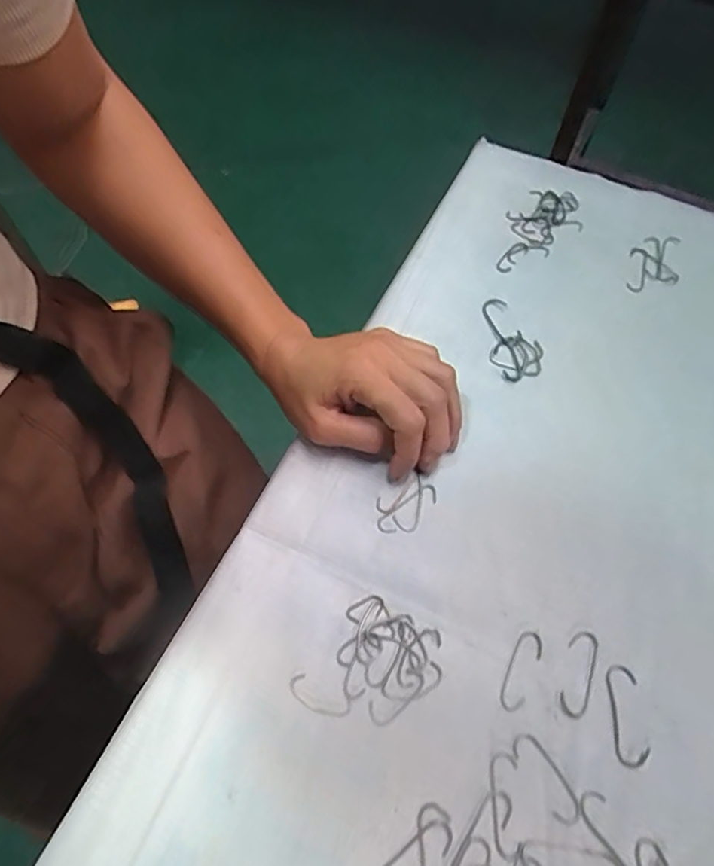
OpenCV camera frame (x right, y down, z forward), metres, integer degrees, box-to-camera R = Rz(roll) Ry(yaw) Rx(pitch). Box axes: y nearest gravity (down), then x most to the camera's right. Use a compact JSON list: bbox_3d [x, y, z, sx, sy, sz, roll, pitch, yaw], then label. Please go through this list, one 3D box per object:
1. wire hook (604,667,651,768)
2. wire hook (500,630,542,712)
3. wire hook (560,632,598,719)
[{"bbox_3d":[0.134,0.142,0.278,0.017,0.004,0.044,0,63,0],"label":"wire hook"},{"bbox_3d":[0.085,0.123,0.288,0.013,0.004,0.041,27,66,12],"label":"wire hook"},{"bbox_3d":[0.115,0.124,0.285,0.016,0.004,0.043,17,65,8],"label":"wire hook"}]

